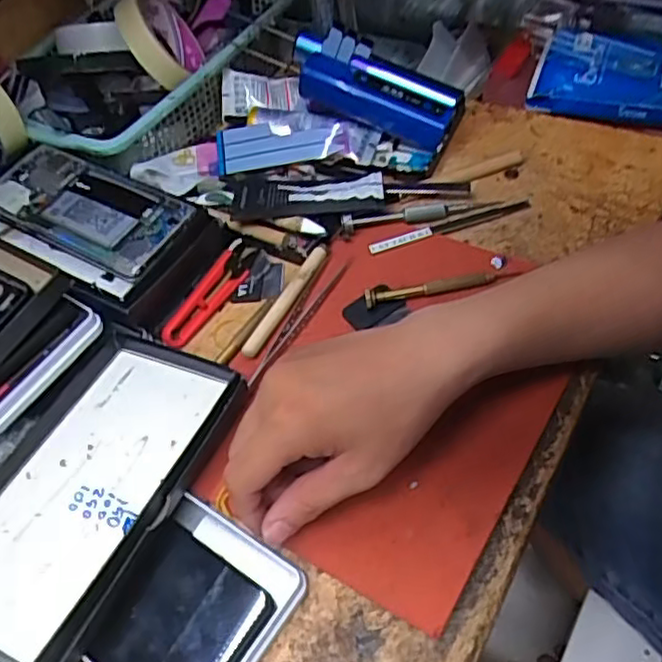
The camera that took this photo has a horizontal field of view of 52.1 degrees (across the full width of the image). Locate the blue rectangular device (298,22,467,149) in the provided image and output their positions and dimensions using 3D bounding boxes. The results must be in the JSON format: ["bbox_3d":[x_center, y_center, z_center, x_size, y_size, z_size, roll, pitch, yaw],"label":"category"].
[{"bbox_3d":[0.036,-0.206,0.572,0.150,0.049,0.055,25,61,-4],"label":"blue rectangular device"}]

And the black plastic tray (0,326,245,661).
[{"bbox_3d":[-0.146,0.087,0.407,0.118,0.023,0.200,18,58,21],"label":"black plastic tray"}]

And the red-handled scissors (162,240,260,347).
[{"bbox_3d":[-0.090,-0.030,0.508,0.021,0.023,0.098,28,62,27],"label":"red-handled scissors"}]

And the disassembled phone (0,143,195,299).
[{"bbox_3d":[-0.189,-0.087,0.508,0.161,0.014,0.088,26,73,16],"label":"disassembled phone"}]

